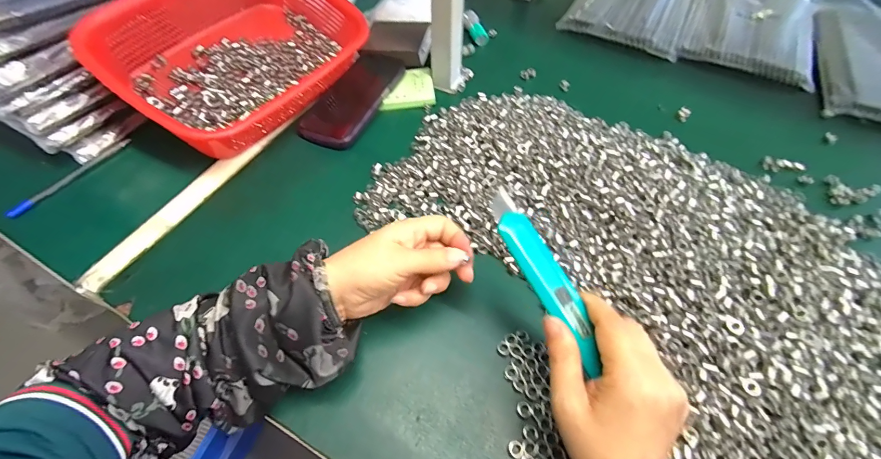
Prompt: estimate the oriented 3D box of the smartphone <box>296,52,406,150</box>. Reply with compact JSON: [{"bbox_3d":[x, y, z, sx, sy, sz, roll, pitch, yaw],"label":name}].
[{"bbox_3d":[-0.118,-0.176,0.490,0.087,0.014,0.166,19,57,12],"label":"smartphone"}]

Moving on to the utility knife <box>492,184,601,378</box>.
[{"bbox_3d":[0.071,0.031,0.255,0.024,0.007,0.130,-25,74,-15],"label":"utility knife"}]

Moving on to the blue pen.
[{"bbox_3d":[-0.433,-0.064,0.440,0.008,0.013,0.140,26,61,17],"label":"blue pen"}]

